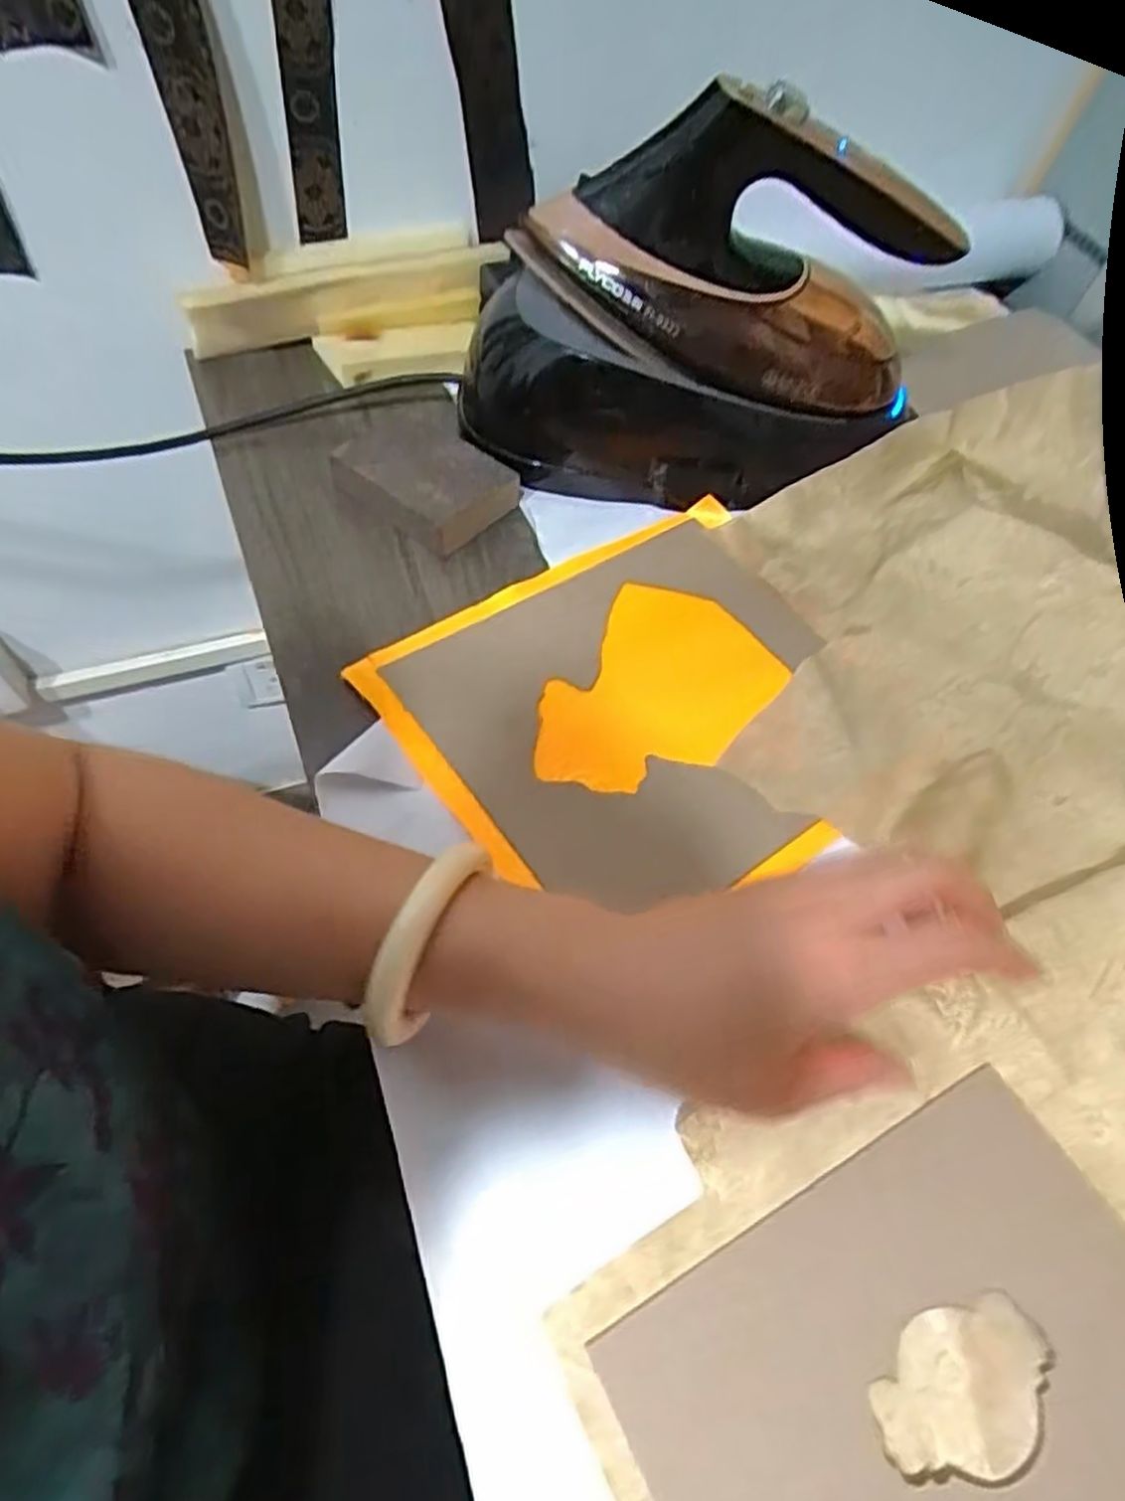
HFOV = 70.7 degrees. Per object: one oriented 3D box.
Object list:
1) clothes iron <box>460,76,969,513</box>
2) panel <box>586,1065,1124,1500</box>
[{"bbox_3d":[0.087,-0.263,0.482,0.292,0.167,0.122,3,58,-4],"label":"clothes iron"},{"bbox_3d":[0.131,0.225,0.273,0.201,0.004,0.144,-22,55,-19],"label":"panel"}]

